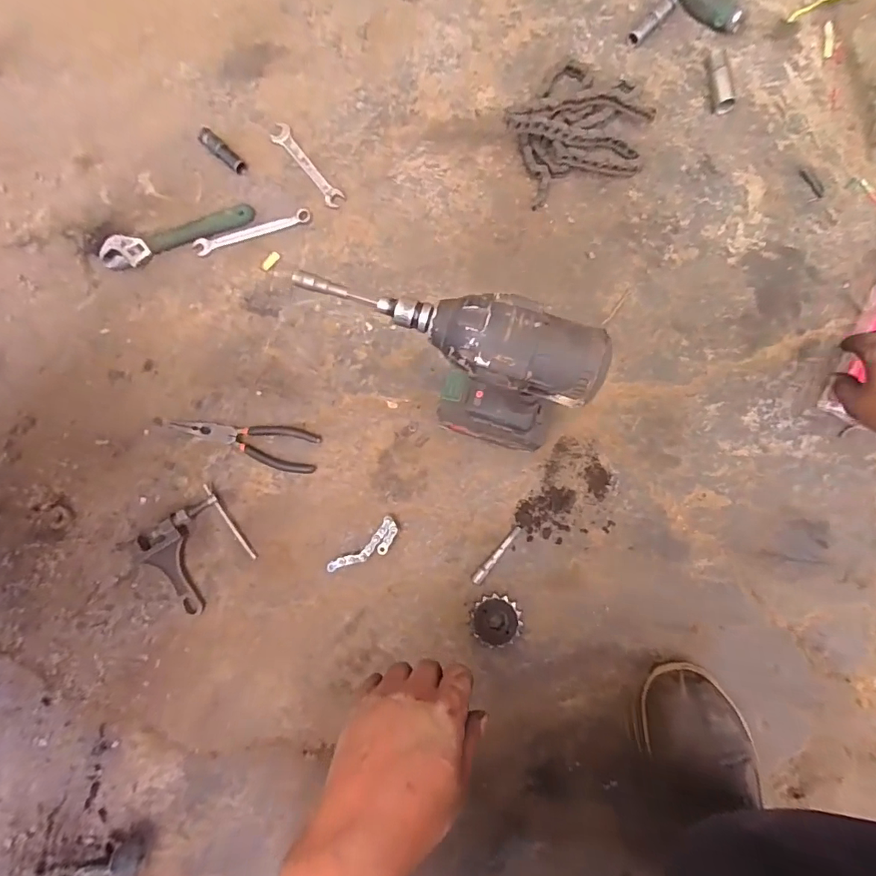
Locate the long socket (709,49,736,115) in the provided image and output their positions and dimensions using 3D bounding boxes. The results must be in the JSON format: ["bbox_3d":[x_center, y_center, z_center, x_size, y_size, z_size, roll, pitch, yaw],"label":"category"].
[{"bbox_3d":[0.369,-0.462,0.617,0.019,0.024,0.077,-8,81,1],"label":"long socket"}]

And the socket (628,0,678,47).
[{"bbox_3d":[0.290,-0.563,0.634,0.021,0.019,0.084,42,85,8],"label":"socket"}]

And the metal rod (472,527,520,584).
[{"bbox_3d":[0.069,0.136,0.547,0.011,0.013,0.080,40,85,8],"label":"metal rod"}]

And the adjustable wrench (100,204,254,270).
[{"bbox_3d":[-0.341,-0.267,0.615,0.200,0.016,0.044,-21,81,-1],"label":"adjustable wrench"}]

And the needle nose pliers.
[{"bbox_3d":[-0.234,0.004,0.568,0.180,0.009,0.051,9,82,4],"label":"needle nose pliers"}]

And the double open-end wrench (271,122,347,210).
[{"bbox_3d":[-0.176,-0.364,0.630,0.027,0.004,0.148,-37,81,-3],"label":"double open-end wrench"}]

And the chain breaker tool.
[{"bbox_3d":[-0.282,0.132,0.555,0.108,0.019,0.105,-41,82,-4],"label":"chain breaker tool"}]

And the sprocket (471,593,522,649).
[{"bbox_3d":[0.066,0.208,0.539,0.055,0.014,0.055,0,81,3],"label":"sprocket"}]

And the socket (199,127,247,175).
[{"bbox_3d":[-0.288,-0.382,0.633,0.079,0.017,0.020,44,85,8],"label":"socket"}]

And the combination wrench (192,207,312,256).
[{"bbox_3d":[-0.241,-0.270,0.617,0.154,0.007,0.022,-16,81,0],"label":"combination wrench"}]

